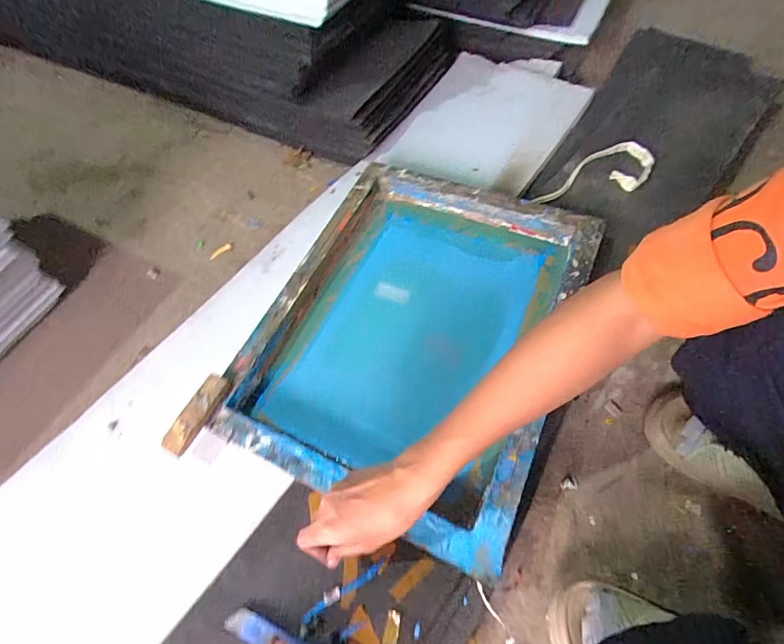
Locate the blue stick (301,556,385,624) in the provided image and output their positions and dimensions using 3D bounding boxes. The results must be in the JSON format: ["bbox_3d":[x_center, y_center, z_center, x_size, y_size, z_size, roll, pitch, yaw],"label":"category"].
[{"bbox_3d":[-0.047,0.264,0.415,0.089,0.005,0.012,-27,62,-11],"label":"blue stick"}]

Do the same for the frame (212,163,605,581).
[{"bbox_3d":[0.030,-0.001,0.536,0.353,0.071,0.449,20,64,14],"label":"frame"}]

